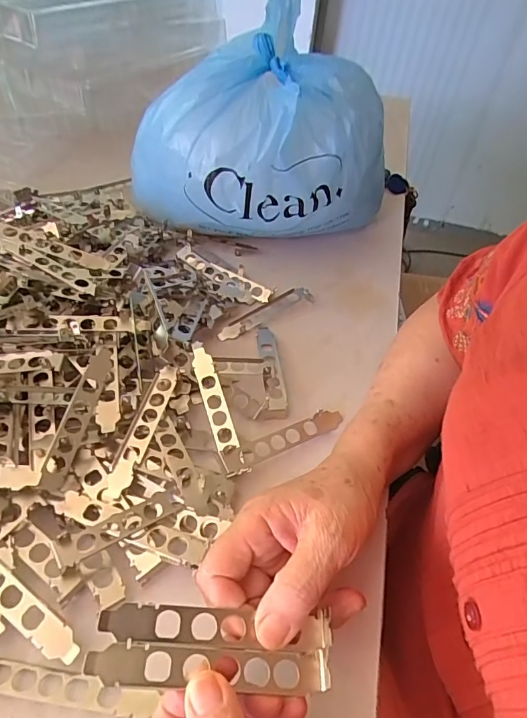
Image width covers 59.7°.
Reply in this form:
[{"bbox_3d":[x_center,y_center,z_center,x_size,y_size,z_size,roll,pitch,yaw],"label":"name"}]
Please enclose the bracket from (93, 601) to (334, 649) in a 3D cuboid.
[{"bbox_3d":[-0.024,0.144,0.246,0.120,0.014,0.019,10,46,-11],"label":"bracket"}]

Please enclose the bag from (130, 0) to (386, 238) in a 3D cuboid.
[{"bbox_3d":[-0.001,-0.263,0.551,0.236,0.223,0.226,-29,56,-29],"label":"bag"}]

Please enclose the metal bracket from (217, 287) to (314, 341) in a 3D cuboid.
[{"bbox_3d":[0.000,-0.053,0.513,0.123,0.014,0.025,-27,55,-27],"label":"metal bracket"}]

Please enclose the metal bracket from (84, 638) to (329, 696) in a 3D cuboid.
[{"bbox_3d":[-0.026,0.157,0.233,0.120,0.010,0.020,8,46,-10],"label":"metal bracket"}]

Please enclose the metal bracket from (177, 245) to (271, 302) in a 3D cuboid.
[{"bbox_3d":[-0.048,-0.099,0.540,0.130,0.011,0.028,33,52,23],"label":"metal bracket"}]

